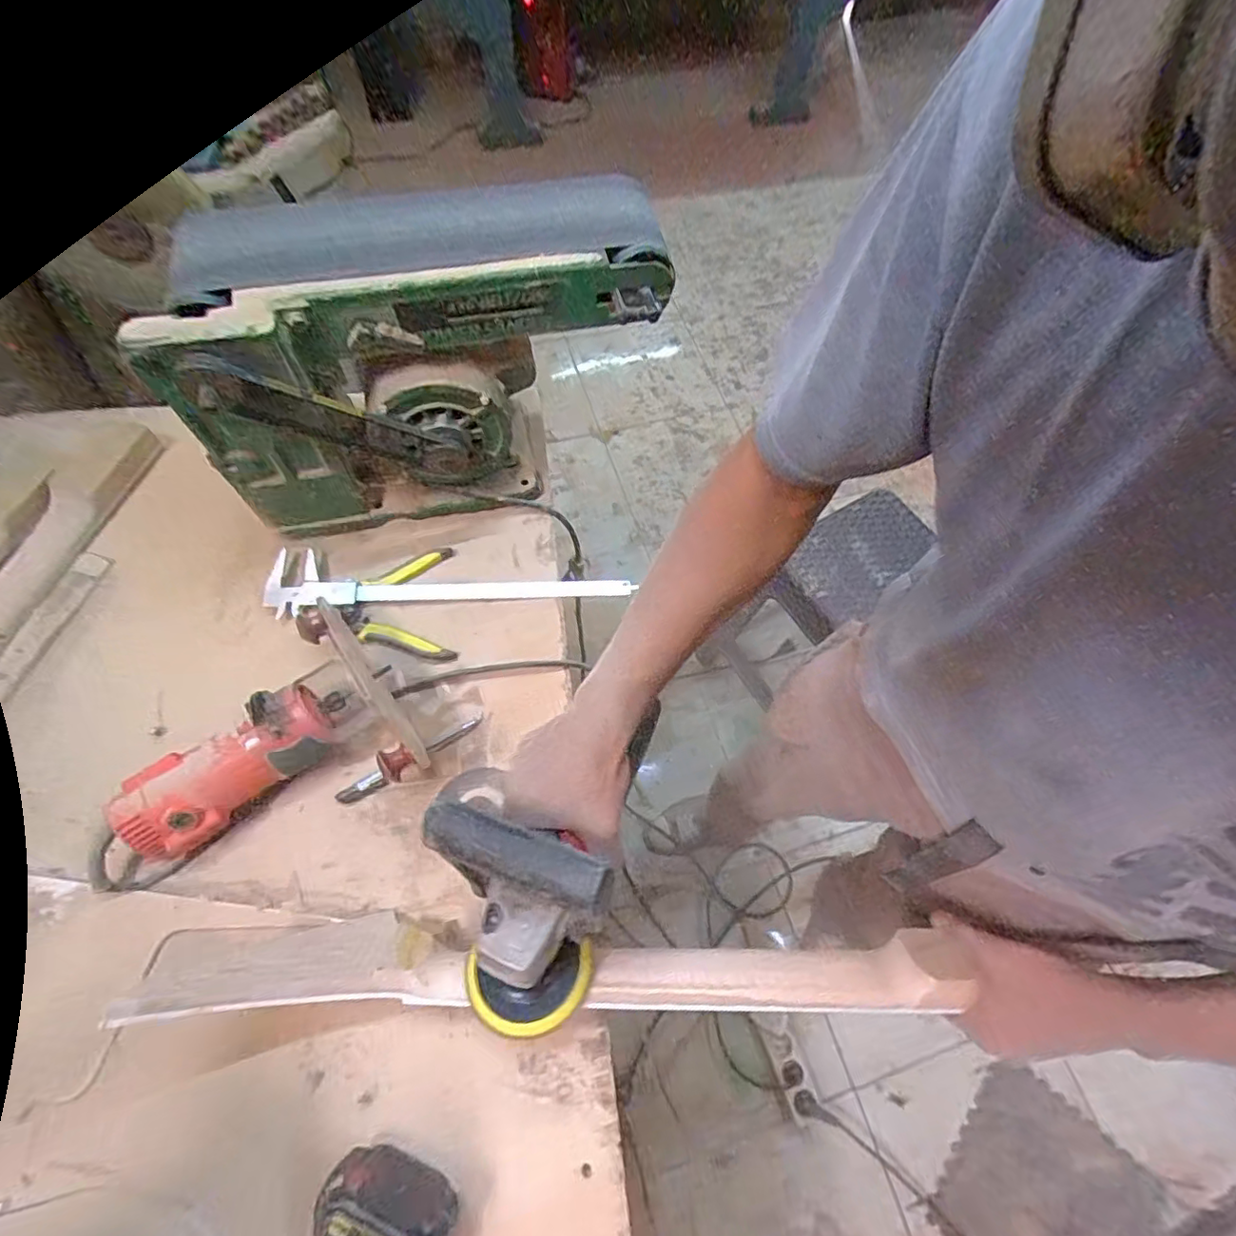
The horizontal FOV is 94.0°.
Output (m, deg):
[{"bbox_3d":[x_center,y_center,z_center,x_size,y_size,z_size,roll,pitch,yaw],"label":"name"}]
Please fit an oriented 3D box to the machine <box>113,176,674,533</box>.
[{"bbox_3d":[-0.177,-0.236,0.579,0.429,0.271,0.137,-13,66,-9],"label":"machine"}]

